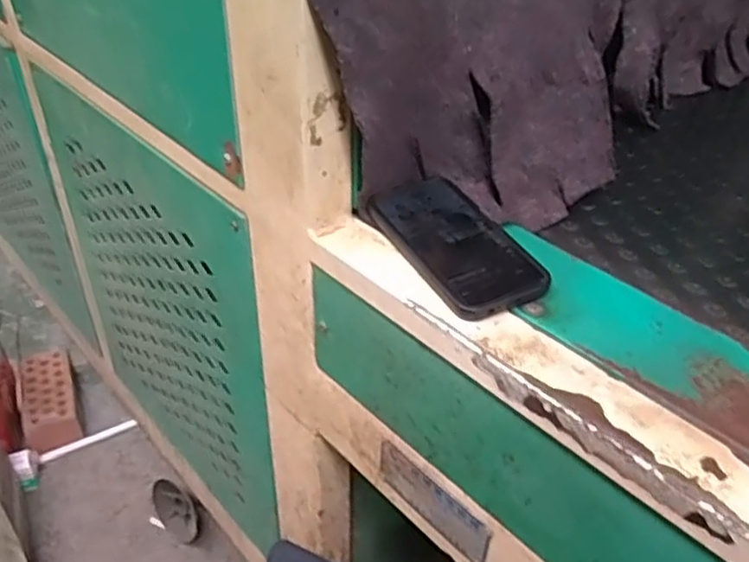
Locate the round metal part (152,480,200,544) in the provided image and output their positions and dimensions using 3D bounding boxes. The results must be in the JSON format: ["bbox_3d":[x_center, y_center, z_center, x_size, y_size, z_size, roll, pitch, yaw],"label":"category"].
[{"bbox_3d":[-0.390,0.451,1.336,0.139,0.122,0.016,-5,5,37],"label":"round metal part"}]

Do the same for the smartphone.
[{"bbox_3d":[0.063,-0.033,0.550,0.081,0.011,0.165,-20,45,-18],"label":"smartphone"}]

